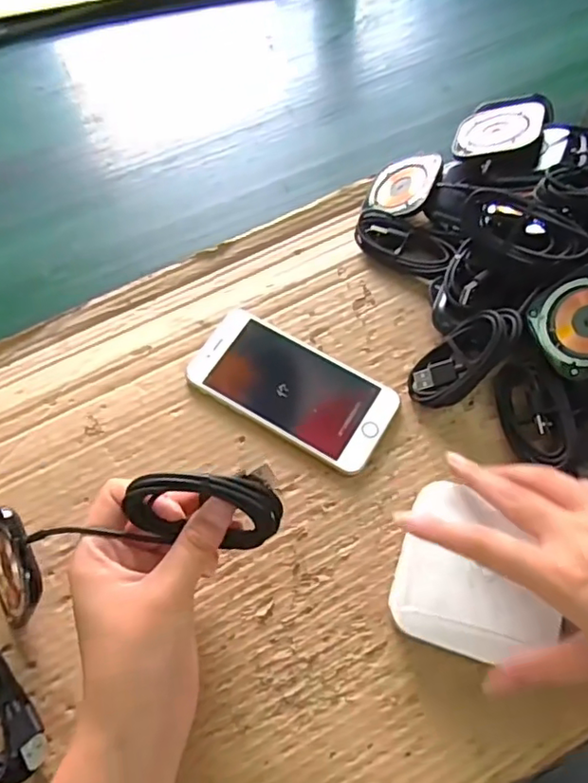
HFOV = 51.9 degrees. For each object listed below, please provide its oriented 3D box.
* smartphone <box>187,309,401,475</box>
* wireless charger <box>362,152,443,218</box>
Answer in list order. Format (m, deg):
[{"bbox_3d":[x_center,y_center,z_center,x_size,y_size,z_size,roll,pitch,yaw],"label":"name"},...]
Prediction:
[{"bbox_3d":[-0.001,-0.002,0.404,0.134,0.012,0.065,29,67,15],"label":"smartphone"},{"bbox_3d":[0.083,-0.158,0.468,0.058,0.009,0.061,3,63,36],"label":"wireless charger"}]

